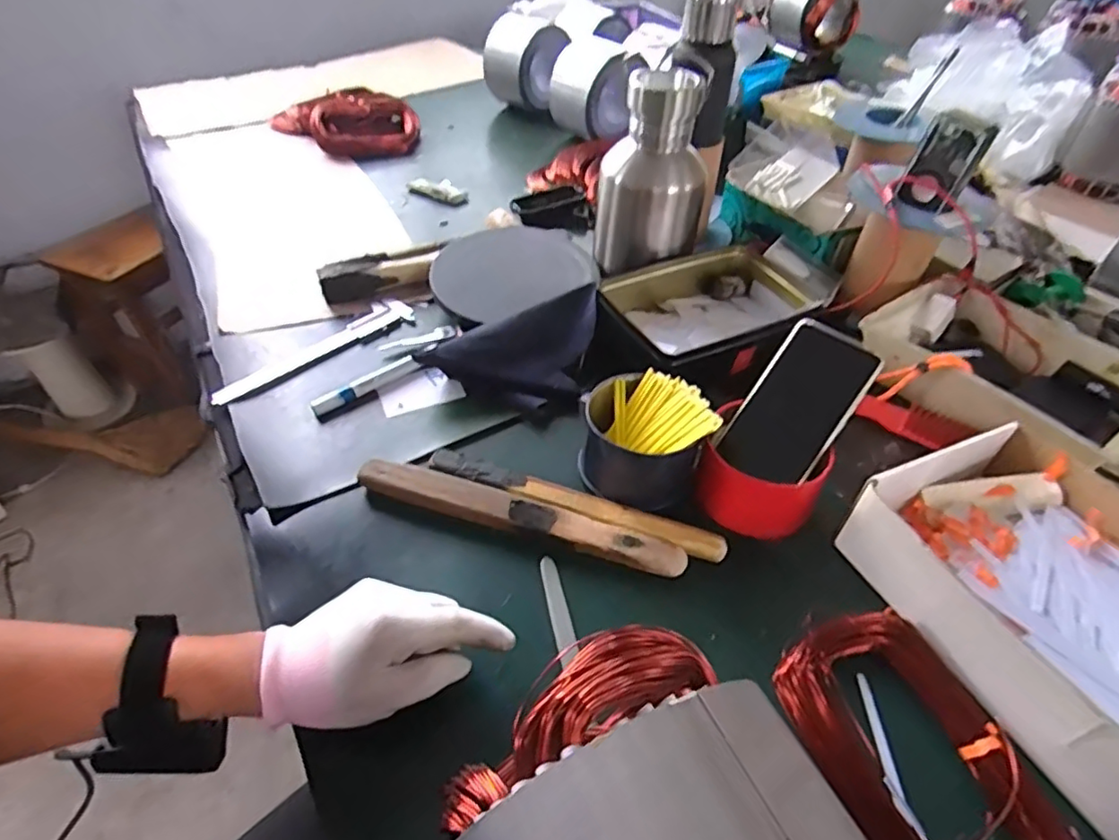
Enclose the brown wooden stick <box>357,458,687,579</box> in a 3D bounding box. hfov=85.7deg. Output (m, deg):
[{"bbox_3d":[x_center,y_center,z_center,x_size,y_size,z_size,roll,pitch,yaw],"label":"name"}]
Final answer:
[{"bbox_3d":[-0.034,0.078,0.496,0.272,0.024,0.032,13,46,13],"label":"brown wooden stick"}]

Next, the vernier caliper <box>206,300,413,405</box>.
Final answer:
[{"bbox_3d":[-0.261,-0.080,0.652,0.228,0.010,0.053,-30,52,-27],"label":"vernier caliper"}]

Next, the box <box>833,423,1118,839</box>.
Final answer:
[{"bbox_3d":[0.357,0.124,0.421,0.200,0.063,0.238,-17,47,-16],"label":"box"}]

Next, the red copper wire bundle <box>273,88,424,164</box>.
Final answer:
[{"bbox_3d":[-0.385,-0.540,1.095,0.217,0.065,0.192,-25,50,-23],"label":"red copper wire bundle"}]

